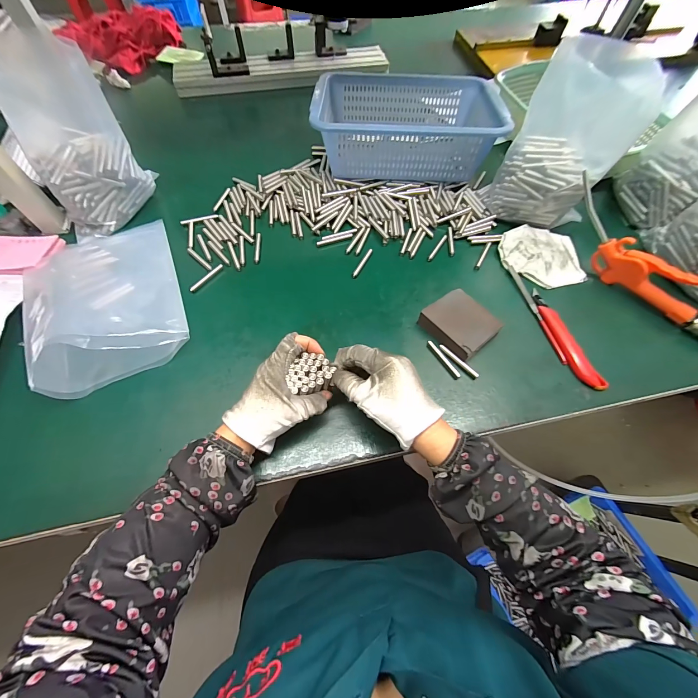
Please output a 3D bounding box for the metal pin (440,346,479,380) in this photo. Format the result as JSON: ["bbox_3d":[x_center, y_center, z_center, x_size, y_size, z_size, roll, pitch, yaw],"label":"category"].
[{"bbox_3d":[0.134,0.016,0.387,0.008,0.006,0.058,-37,68,-19],"label":"metal pin"}]

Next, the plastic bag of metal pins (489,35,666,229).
[{"bbox_3d":[0.290,-0.268,0.428,0.129,0.213,0.090,23,64,11],"label":"plastic bag of metal pins"}]

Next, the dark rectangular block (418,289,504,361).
[{"bbox_3d":[0.141,-0.030,0.402,0.073,0.025,0.079,-35,67,-18],"label":"dark rectangular block"}]

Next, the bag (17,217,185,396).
[{"bbox_3d":[-0.321,-0.086,0.407,0.185,0.065,0.265,-29,66,-15],"label":"bag"}]

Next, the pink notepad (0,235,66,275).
[{"bbox_3d":[-0.479,-0.142,0.457,0.101,0.010,0.077,1,62,0],"label":"pink notepad"}]

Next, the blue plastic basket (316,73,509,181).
[{"bbox_3d":[0.092,-0.392,0.559,0.293,0.103,0.230,2,62,1],"label":"blue plastic basket"}]

